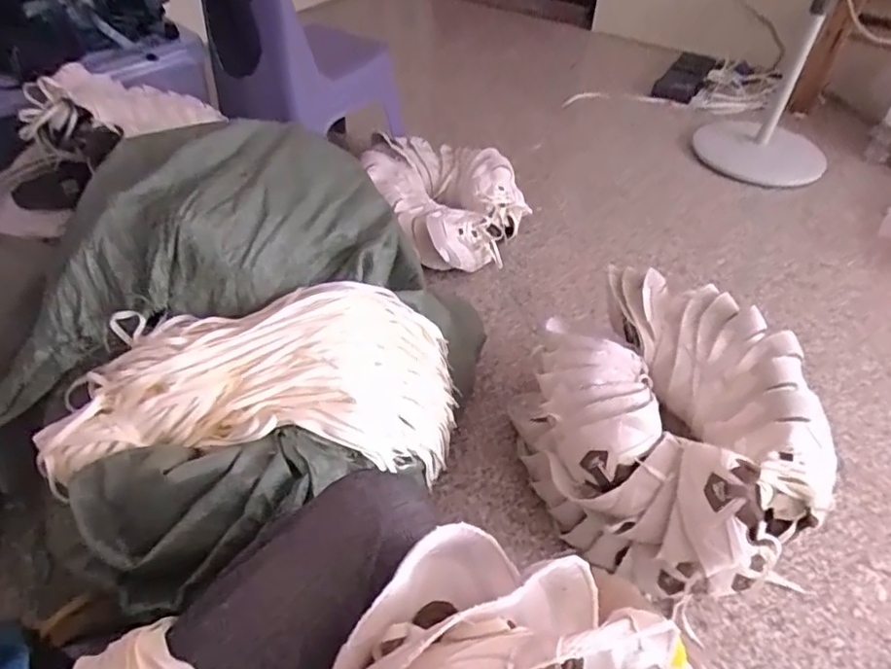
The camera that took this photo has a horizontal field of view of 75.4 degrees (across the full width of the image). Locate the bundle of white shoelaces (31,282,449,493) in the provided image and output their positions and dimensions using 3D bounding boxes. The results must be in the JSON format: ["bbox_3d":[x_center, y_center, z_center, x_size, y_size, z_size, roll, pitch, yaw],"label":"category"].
[{"bbox_3d":[-0.209,0.073,0.728,0.502,0.150,0.235,-4,49,-21],"label":"bundle of white shoelaces"}]

